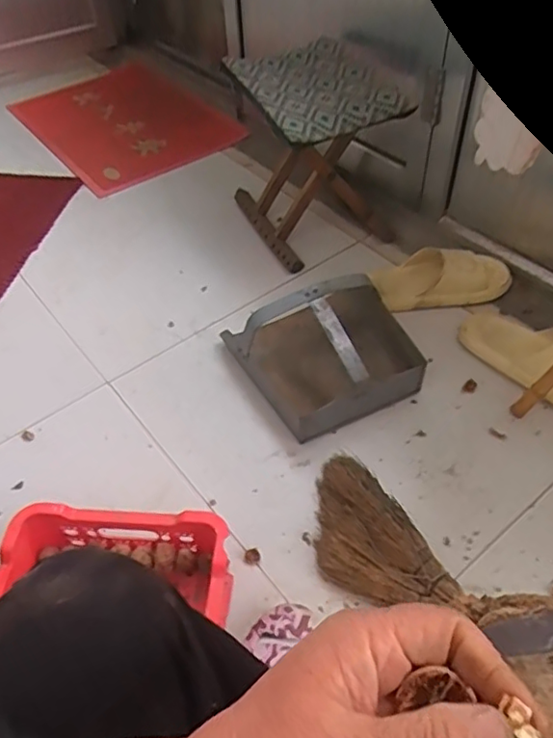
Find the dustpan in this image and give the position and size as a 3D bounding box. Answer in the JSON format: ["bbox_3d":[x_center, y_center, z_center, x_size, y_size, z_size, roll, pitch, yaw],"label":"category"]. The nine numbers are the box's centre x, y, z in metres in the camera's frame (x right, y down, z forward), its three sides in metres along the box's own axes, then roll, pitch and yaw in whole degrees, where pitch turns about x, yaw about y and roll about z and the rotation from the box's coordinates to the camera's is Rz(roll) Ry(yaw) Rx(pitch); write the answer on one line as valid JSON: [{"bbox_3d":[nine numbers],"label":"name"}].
[{"bbox_3d":[0.077,-0.047,0.965,0.262,0.134,0.256,-22,51,-16],"label":"dustpan"}]

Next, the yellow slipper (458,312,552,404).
[{"bbox_3d":[0.439,-0.019,0.958,0.109,0.077,0.292,-32,55,-23],"label":"yellow slipper"}]

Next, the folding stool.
[{"bbox_3d":[0.088,-0.428,1.179,0.276,0.310,0.318,-20,51,-15],"label":"folding stool"}]

